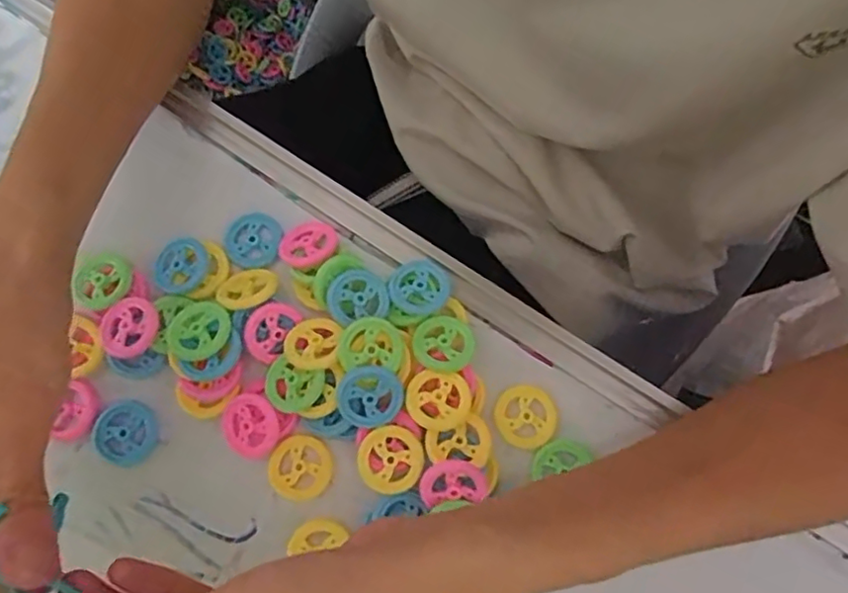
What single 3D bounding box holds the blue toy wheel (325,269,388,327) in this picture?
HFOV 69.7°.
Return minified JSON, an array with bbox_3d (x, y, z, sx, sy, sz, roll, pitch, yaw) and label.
[{"bbox_3d":[-0.033,0.000,0.294,0.029,0.005,0.026,-17,79,-25],"label":"blue toy wheel"}]

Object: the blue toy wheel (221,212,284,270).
[{"bbox_3d":[-0.087,-0.029,0.315,0.029,0.005,0.030,0,75,-2],"label":"blue toy wheel"}]

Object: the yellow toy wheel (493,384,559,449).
[{"bbox_3d":[0.048,0.057,0.292,0.029,0.004,0.029,0,75,-2],"label":"yellow toy wheel"}]

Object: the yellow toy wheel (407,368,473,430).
[{"bbox_3d":[0.007,0.048,0.280,0.030,0.004,0.027,11,77,4],"label":"yellow toy wheel"}]

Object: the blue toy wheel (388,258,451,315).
[{"bbox_3d":[-0.002,-0.004,0.302,0.029,0.009,0.028,0,75,-2],"label":"blue toy wheel"}]

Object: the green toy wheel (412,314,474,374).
[{"bbox_3d":[0.009,0.022,0.290,0.028,0.004,0.030,0,60,-1],"label":"green toy wheel"}]

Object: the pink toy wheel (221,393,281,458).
[{"bbox_3d":[-0.081,0.061,0.286,0.027,0.009,0.029,0,75,-2],"label":"pink toy wheel"}]

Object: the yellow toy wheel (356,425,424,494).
[{"bbox_3d":[-0.015,0.074,0.276,0.029,0.004,0.029,0,76,-1],"label":"yellow toy wheel"}]

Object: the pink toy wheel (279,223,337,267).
[{"bbox_3d":[-0.058,-0.027,0.309,0.028,0.006,0.025,14,64,15],"label":"pink toy wheel"}]

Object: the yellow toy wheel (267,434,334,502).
[{"bbox_3d":[-0.058,0.080,0.286,0.029,0.006,0.028,0,75,-2],"label":"yellow toy wheel"}]

